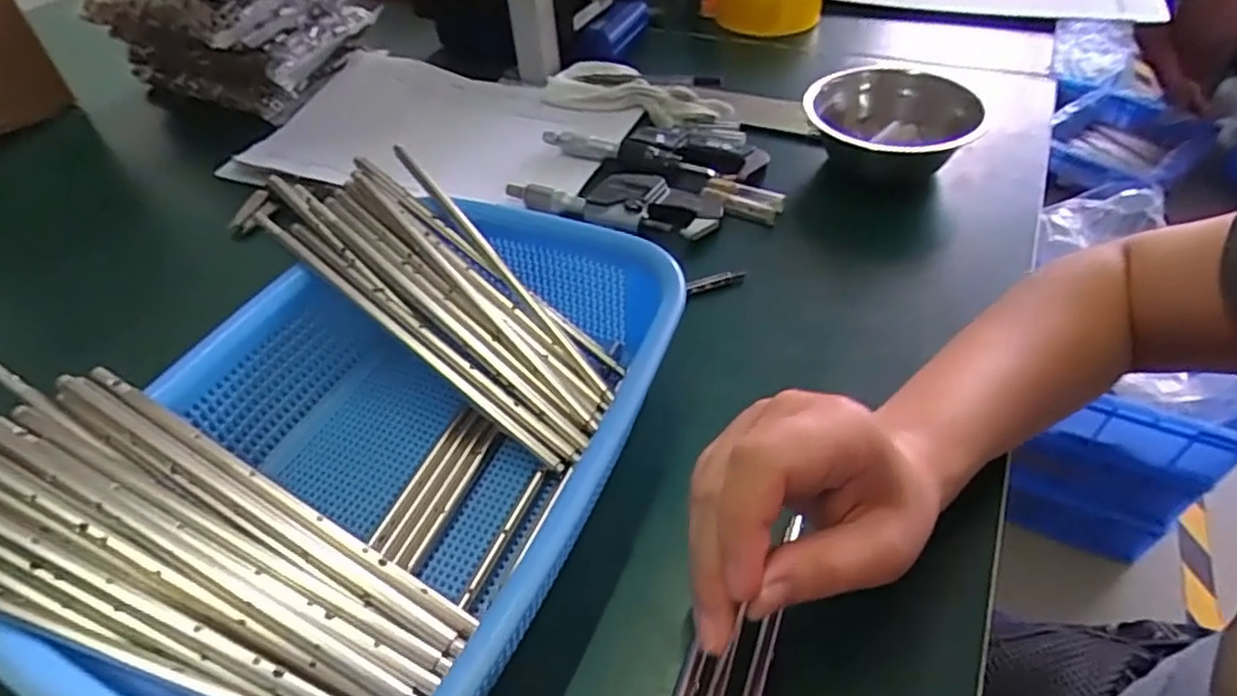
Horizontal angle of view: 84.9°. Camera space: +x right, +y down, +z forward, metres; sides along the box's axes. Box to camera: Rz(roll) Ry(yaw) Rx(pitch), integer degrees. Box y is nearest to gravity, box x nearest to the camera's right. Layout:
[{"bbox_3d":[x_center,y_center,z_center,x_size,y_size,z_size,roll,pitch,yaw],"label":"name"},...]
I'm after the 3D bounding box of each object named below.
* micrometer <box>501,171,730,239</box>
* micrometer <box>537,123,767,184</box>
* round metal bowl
[{"bbox_3d":[-0.004,-0.115,0.507,0.161,0.023,0.053,13,47,16],"label":"micrometer"},{"bbox_3d":[0.033,-0.176,0.568,0.183,0.017,0.072,13,47,16],"label":"micrometer"},{"bbox_3d":[0.208,-0.164,0.519,0.116,0.054,0.114,3,45,6],"label":"round metal bowl"}]

